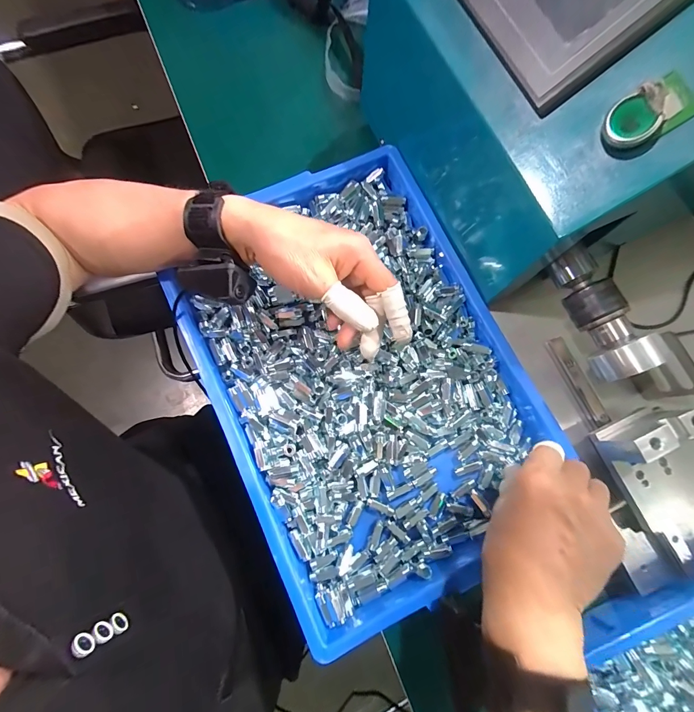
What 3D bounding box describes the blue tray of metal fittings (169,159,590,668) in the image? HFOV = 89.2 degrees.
[{"bbox_3d":[0.017,0.010,0.357,0.291,0.047,0.415,-25,81,-4],"label":"blue tray of metal fittings"}]

